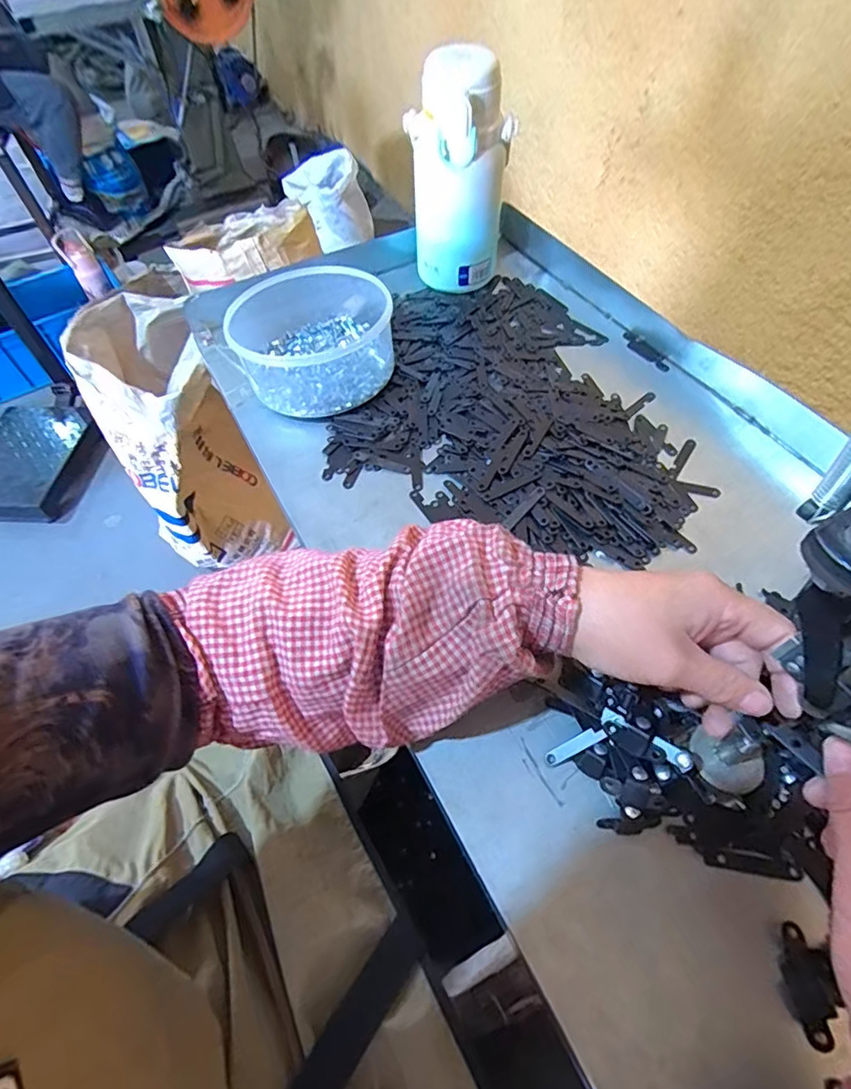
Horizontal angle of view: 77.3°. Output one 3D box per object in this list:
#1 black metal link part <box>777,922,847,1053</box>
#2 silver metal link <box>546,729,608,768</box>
[{"bbox_3d":[0.183,0.211,0.255,0.022,0.008,0.046,7,56,8],"label":"black metal link part"},{"bbox_3d":[0.088,0.119,0.314,0.039,0.004,0.009,-34,55,14],"label":"silver metal link"}]

